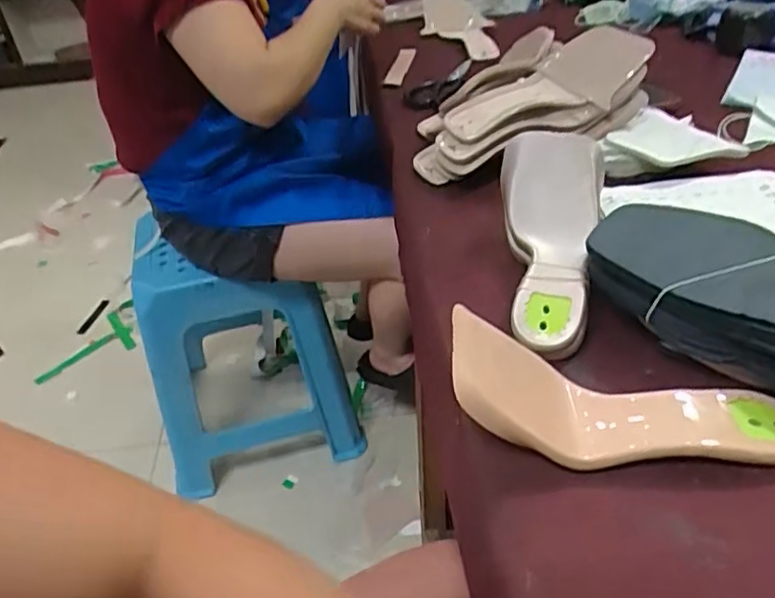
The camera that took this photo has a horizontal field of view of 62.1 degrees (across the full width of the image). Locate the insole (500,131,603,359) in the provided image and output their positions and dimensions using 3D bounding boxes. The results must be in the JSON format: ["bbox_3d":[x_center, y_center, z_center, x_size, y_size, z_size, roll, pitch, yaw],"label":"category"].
[{"bbox_3d":[0.145,-0.048,0.558,0.089,0.062,0.224,0,53,10],"label":"insole"}]

